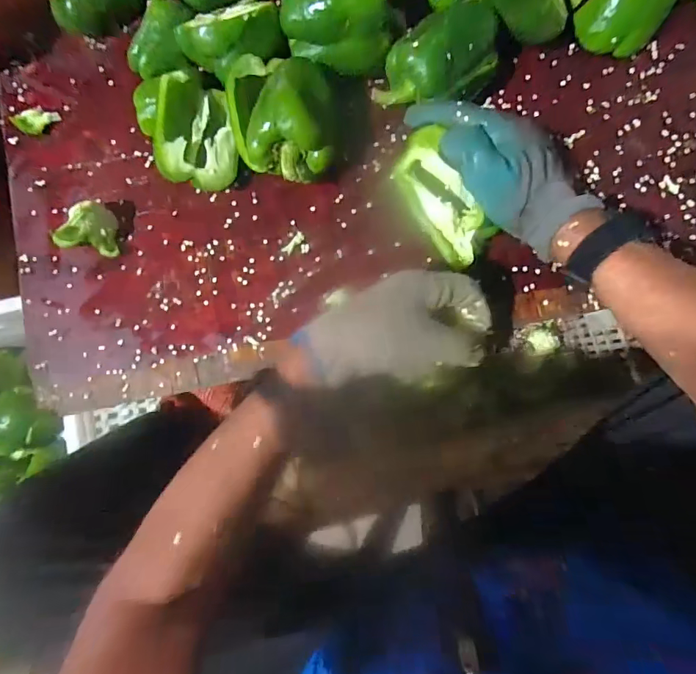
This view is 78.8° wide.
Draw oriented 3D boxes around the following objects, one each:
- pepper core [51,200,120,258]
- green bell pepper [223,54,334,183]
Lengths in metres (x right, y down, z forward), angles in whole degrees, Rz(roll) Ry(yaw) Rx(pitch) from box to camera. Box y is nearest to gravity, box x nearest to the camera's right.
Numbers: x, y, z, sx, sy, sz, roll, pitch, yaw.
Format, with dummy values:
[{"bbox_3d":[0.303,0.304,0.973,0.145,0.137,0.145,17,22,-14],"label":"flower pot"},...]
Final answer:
[{"bbox_3d":[-0.248,-0.105,0.409,0.047,0.039,0.046,8,87,7],"label":"pepper core"},{"bbox_3d":[-0.059,-0.196,0.385,0.092,0.071,0.110,-1,86,6],"label":"green bell pepper"}]

